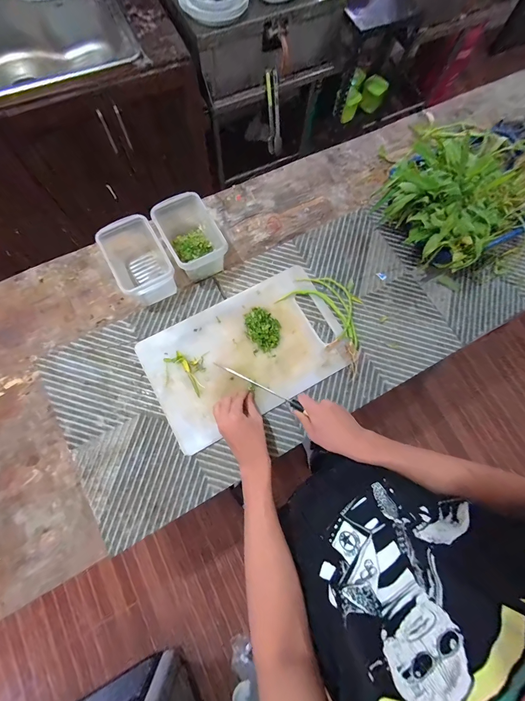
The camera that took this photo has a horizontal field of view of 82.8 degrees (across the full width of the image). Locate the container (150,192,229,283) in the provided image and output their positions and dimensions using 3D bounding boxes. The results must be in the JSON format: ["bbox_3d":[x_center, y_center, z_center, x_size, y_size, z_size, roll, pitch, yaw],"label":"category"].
[{"bbox_3d":[-0.152,-0.236,0.626,0.100,0.103,0.152,-29,77,-9],"label":"container"}]

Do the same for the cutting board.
[{"bbox_3d":[-0.031,0.002,0.610,0.391,0.019,0.246,-29,77,-9],"label":"cutting board"}]

